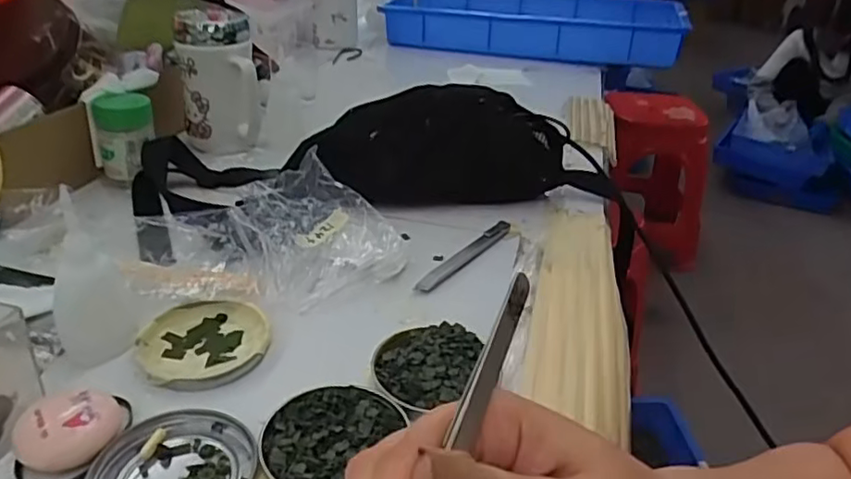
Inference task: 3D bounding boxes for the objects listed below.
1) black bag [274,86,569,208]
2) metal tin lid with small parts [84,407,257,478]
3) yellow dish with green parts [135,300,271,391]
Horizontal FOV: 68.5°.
[{"bbox_3d":[0.001,-0.095,0.612,0.263,0.094,0.084,8,30,9],"label":"black bag"},{"bbox_3d":[-0.127,0.117,0.316,0.079,0.007,0.078,3,30,-2],"label":"metal tin lid with small parts"},{"bbox_3d":[-0.141,0.068,0.401,0.077,0.014,0.075,3,30,-2],"label":"yellow dish with green parts"}]

